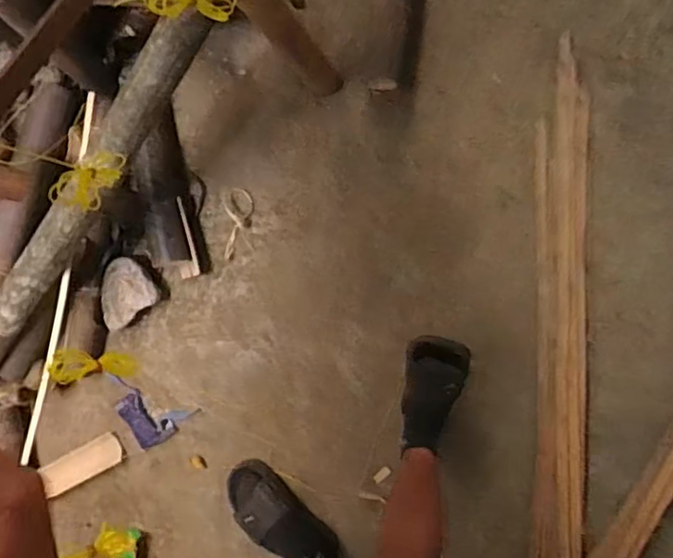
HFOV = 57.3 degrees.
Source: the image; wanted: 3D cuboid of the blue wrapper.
[{"bbox_3d":[-0.396,0.288,1.273,0.188,0.010,0.114,21,93,2],"label":"blue wrapper"}]

